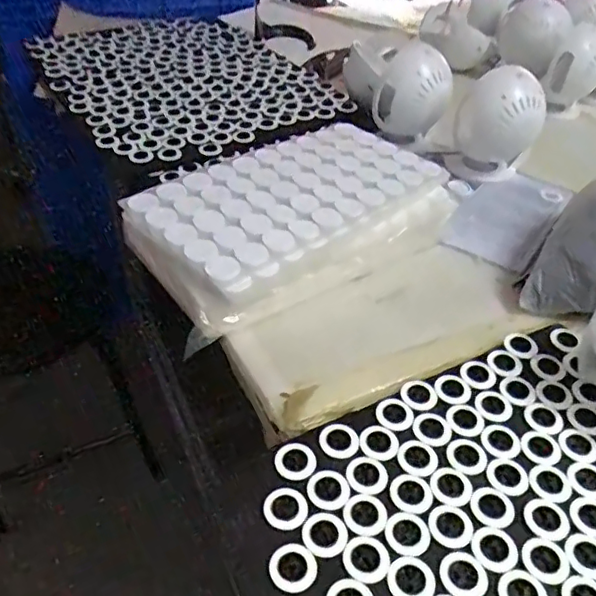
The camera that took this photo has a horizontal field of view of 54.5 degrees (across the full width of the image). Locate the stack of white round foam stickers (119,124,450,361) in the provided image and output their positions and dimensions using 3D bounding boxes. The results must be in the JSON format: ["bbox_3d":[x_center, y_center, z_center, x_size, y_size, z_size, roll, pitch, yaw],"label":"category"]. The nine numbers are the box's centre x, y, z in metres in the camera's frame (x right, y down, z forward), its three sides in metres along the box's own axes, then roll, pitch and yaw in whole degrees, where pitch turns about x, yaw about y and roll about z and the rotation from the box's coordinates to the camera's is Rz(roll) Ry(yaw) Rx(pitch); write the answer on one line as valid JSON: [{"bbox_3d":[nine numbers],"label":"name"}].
[{"bbox_3d":[-0.006,-0.091,0.587,0.332,0.045,0.185,-30,53,-31],"label":"stack of white round foam stickers"}]

